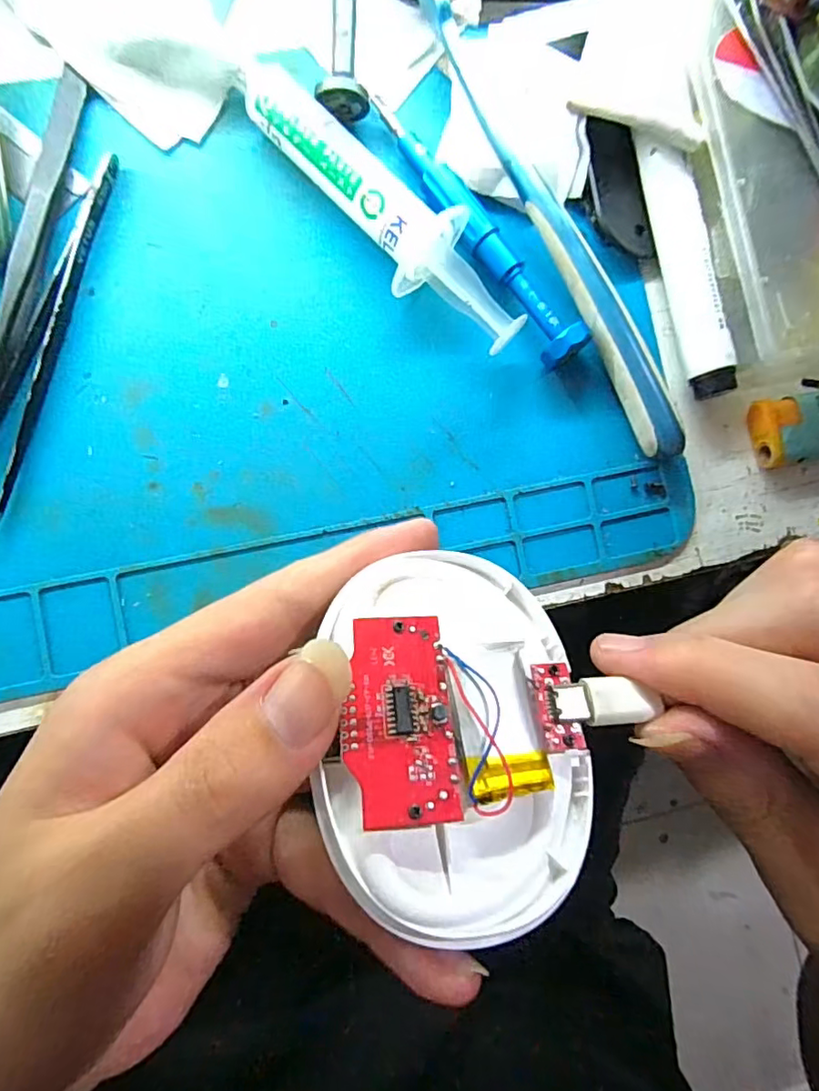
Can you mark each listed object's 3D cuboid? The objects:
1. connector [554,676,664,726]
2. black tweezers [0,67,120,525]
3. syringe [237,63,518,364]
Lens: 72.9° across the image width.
[{"bbox_3d":[0.045,0.036,0.127,0.022,0.006,0.010,5,63,-10],"label":"connector"},{"bbox_3d":[-0.117,-0.077,0.171,0.021,0.006,0.148,12,86,-3],"label":"black tweezers"},{"bbox_3d":[-0.007,-0.110,0.180,0.032,0.022,0.114,-41,90,-6],"label":"syringe"}]

